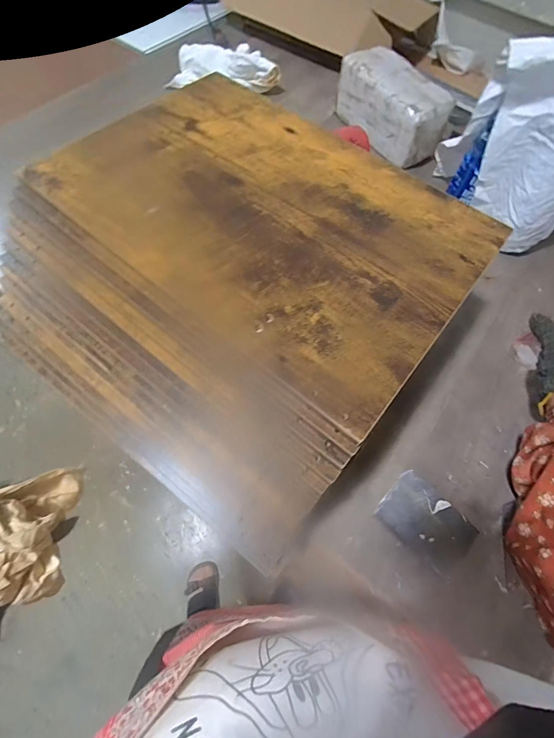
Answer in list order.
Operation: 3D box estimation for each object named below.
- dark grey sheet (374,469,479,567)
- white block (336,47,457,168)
[{"bbox_3d":[0.173,0.177,0.395,0.074,0.010,0.099,-38,72,-20],"label":"dark grey sheet"},{"bbox_3d":[0.230,-0.534,0.686,0.109,0.108,0.230,-25,69,-15],"label":"white block"}]

